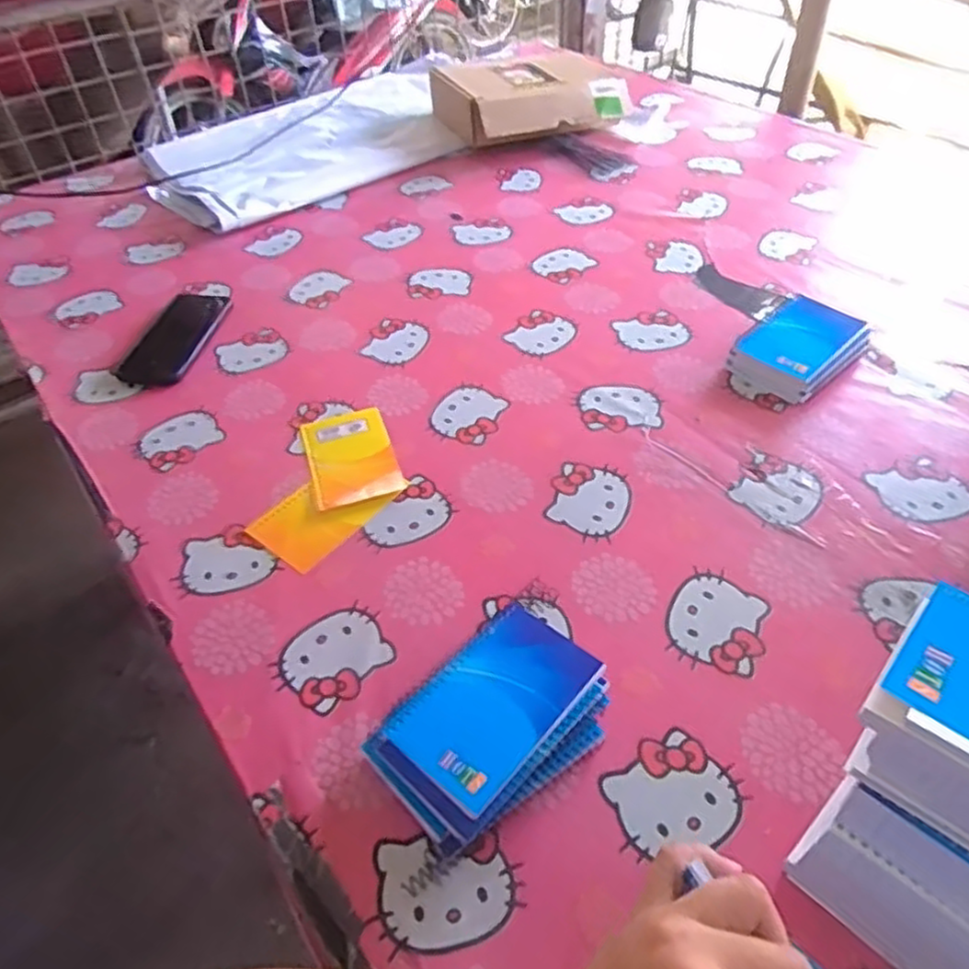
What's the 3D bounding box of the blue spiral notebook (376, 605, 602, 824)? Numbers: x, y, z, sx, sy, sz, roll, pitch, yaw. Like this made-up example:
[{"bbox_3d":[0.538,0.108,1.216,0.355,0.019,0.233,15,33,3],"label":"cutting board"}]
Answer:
[{"bbox_3d":[0.009,0.141,0.475,0.083,0.010,0.132,30,56,30],"label":"blue spiral notebook"}]

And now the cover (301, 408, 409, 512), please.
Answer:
[{"bbox_3d":[-0.129,-0.028,0.691,0.083,0.007,0.128,-16,48,-12],"label":"cover"}]

